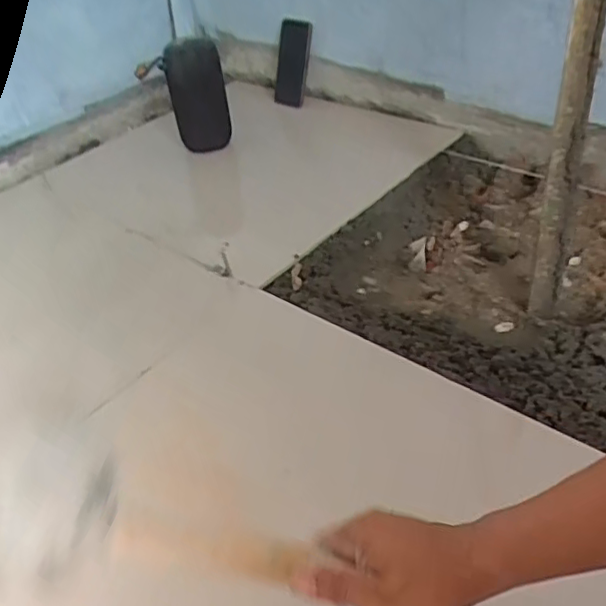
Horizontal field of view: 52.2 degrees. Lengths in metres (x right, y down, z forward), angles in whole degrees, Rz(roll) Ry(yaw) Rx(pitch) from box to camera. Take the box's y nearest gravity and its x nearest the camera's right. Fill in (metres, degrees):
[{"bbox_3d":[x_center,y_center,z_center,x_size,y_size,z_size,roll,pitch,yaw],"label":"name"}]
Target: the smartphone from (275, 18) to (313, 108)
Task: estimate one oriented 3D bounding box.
[{"bbox_3d":[-0.020,-0.463,1.205,0.067,0.171,0.015,28,45,18],"label":"smartphone"}]

